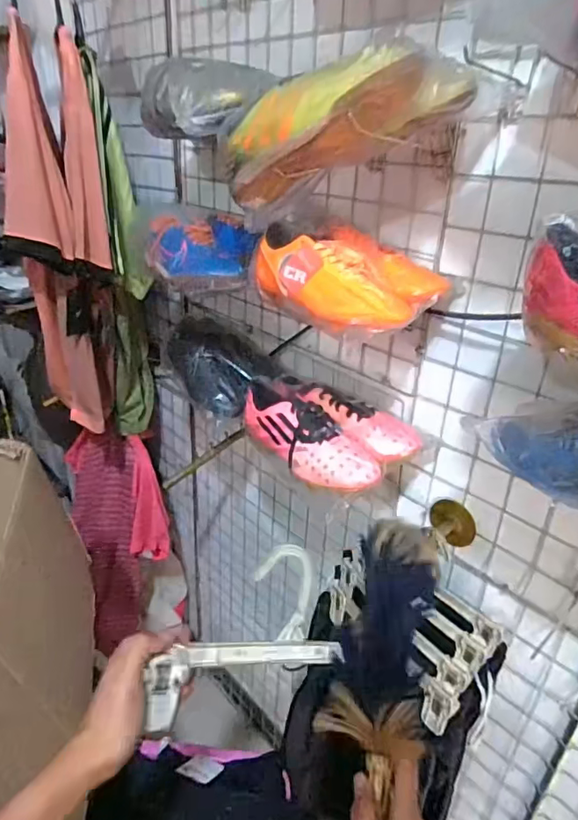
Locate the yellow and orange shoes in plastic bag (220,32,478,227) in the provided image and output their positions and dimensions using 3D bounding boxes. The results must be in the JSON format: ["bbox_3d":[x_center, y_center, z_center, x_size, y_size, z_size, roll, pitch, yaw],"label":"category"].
[{"bbox_3d":[0.033,-0.318,0.559,0.148,0.099,0.296,-9,-3,-42],"label":"yellow and orange shoes in plastic bag"}]

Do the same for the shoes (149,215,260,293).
[{"bbox_3d":[-0.133,-0.244,0.790,0.160,0.077,0.205,-4,27,-13],"label":"shoes"}]

